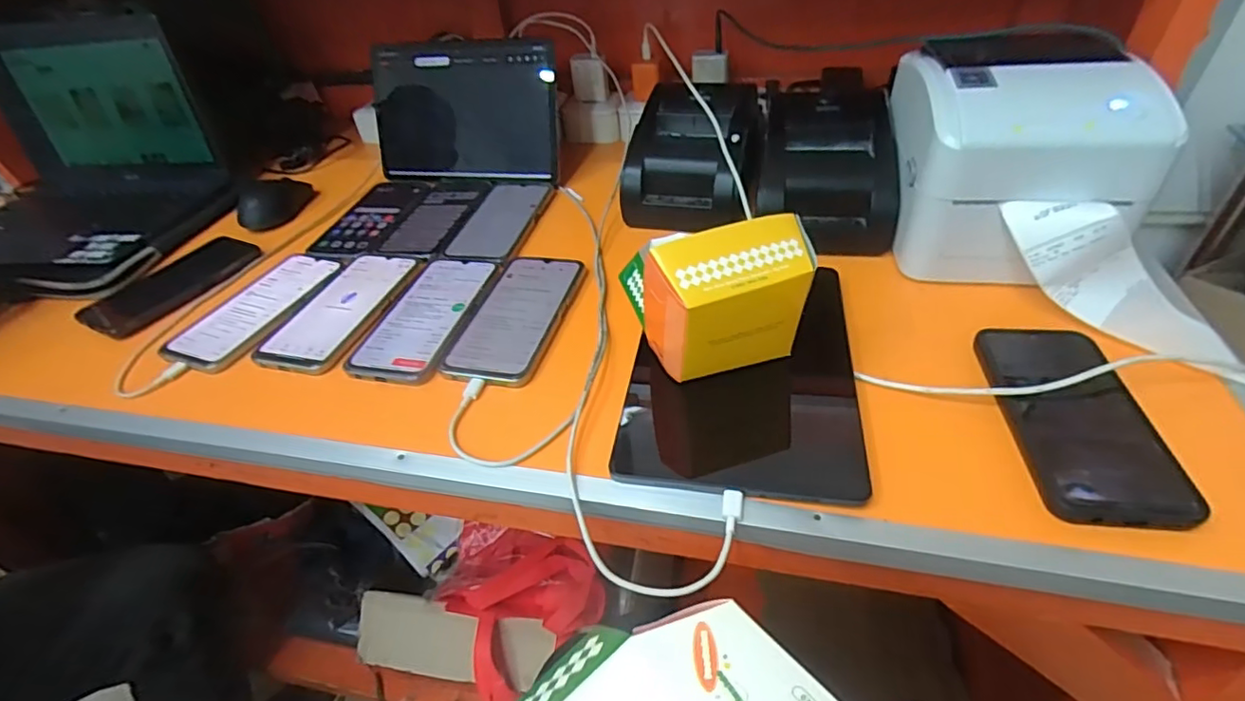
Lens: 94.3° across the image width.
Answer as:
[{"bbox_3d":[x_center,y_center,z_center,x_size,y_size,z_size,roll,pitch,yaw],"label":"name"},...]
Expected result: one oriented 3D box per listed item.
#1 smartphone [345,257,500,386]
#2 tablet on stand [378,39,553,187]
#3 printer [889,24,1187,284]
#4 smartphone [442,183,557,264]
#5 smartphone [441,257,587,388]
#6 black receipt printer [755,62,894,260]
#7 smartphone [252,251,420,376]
[{"bbox_3d":[-0.180,-0.036,0.541,0.088,0.008,0.169,5,43,13],"label":"smartphone"},{"bbox_3d":[-0.201,-0.305,0.743,0.256,0.164,0.045,8,27,14],"label":"tablet on stand"},{"bbox_3d":[0.340,-0.169,0.516,0.170,0.155,0.202,4,43,12],"label":"printer"},{"bbox_3d":[-0.140,-0.147,0.657,0.085,0.005,0.167,5,43,13],"label":"smartphone"},{"bbox_3d":[-0.094,-0.035,0.527,0.084,0.012,0.171,5,43,13],"label":"smartphone"},{"bbox_3d":[0.202,-0.186,0.585,0.129,0.100,0.160,2,42,10],"label":"black receipt printer"},{"bbox_3d":[-0.270,-0.045,0.566,0.087,0.009,0.175,8,44,16],"label":"smartphone"}]

